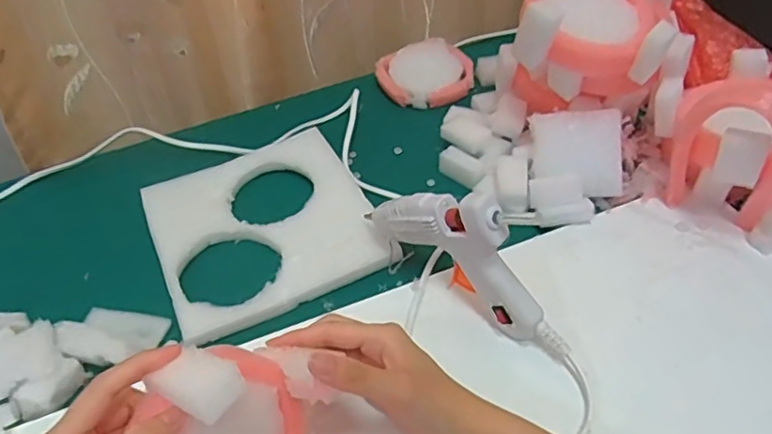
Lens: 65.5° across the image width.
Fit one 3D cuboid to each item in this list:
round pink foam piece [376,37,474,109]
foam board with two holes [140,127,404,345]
[{"bbox_3d":[0.044,-0.155,0.651,0.098,0.025,0.087,-17,48,-12],"label":"round pink foam piece"},{"bbox_3d":[-0.104,0.004,0.510,0.175,0.009,0.182,-23,50,-17],"label":"foam board with two holes"}]

